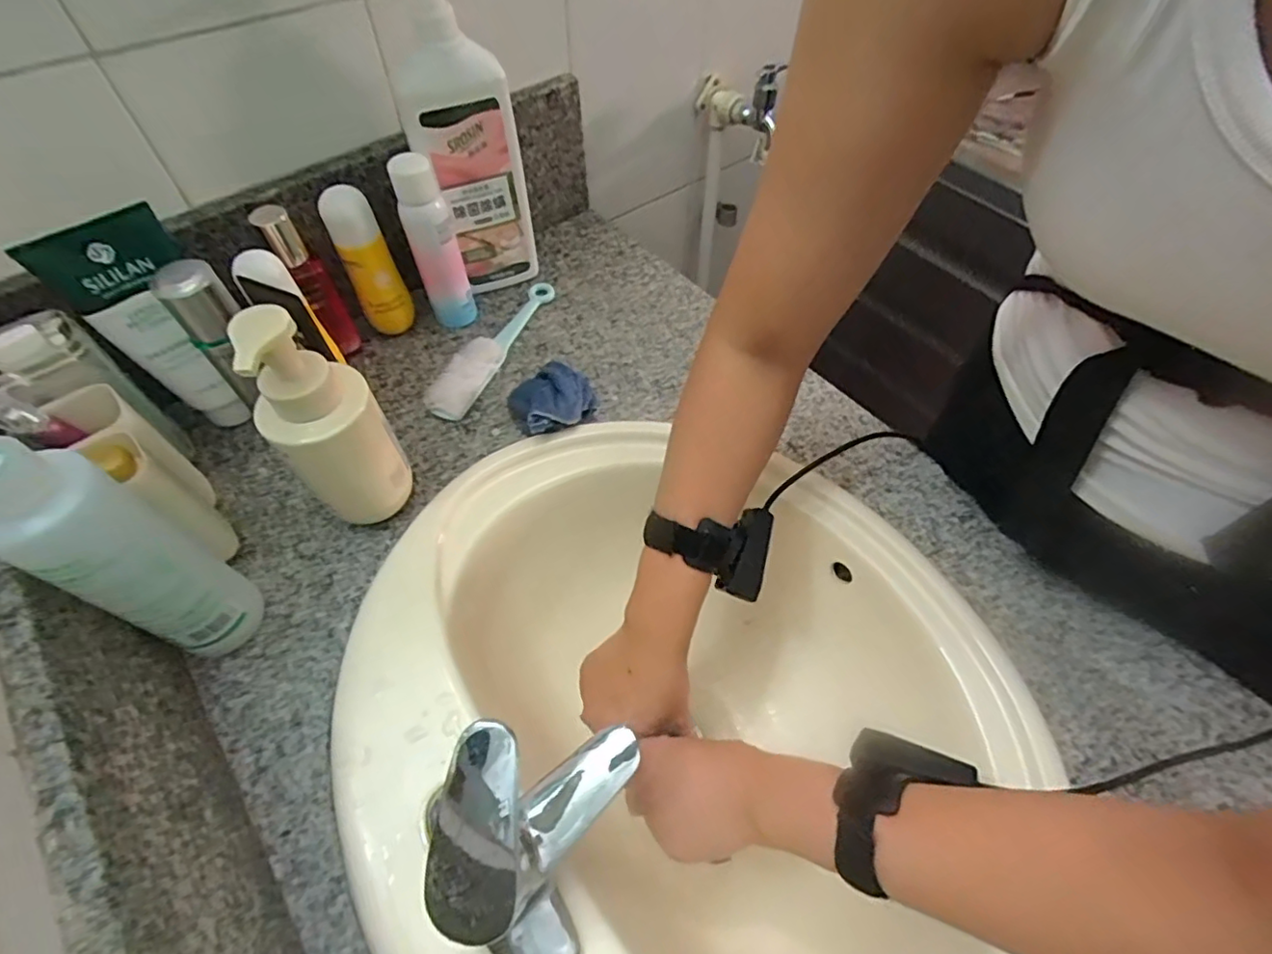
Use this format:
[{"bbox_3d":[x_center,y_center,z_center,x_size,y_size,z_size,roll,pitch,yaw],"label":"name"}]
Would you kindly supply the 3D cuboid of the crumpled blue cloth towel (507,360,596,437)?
[{"bbox_3d":[-0.077,-0.076,0.564,0.081,0.034,0.072,-33,62,-20],"label":"crumpled blue cloth towel"}]

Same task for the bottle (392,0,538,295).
[{"bbox_3d":[-0.157,-0.303,0.558,0.059,0.307,0.078,21,58,13],"label":"bottle"}]

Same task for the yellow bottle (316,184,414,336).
[{"bbox_3d":[-0.256,-0.202,0.583,0.048,0.155,0.039,-33,62,-20],"label":"yellow bottle"}]

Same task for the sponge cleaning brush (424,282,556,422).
[{"bbox_3d":[-0.149,-0.142,0.617,0.046,0.022,0.203,19,58,12],"label":"sponge cleaning brush"}]

